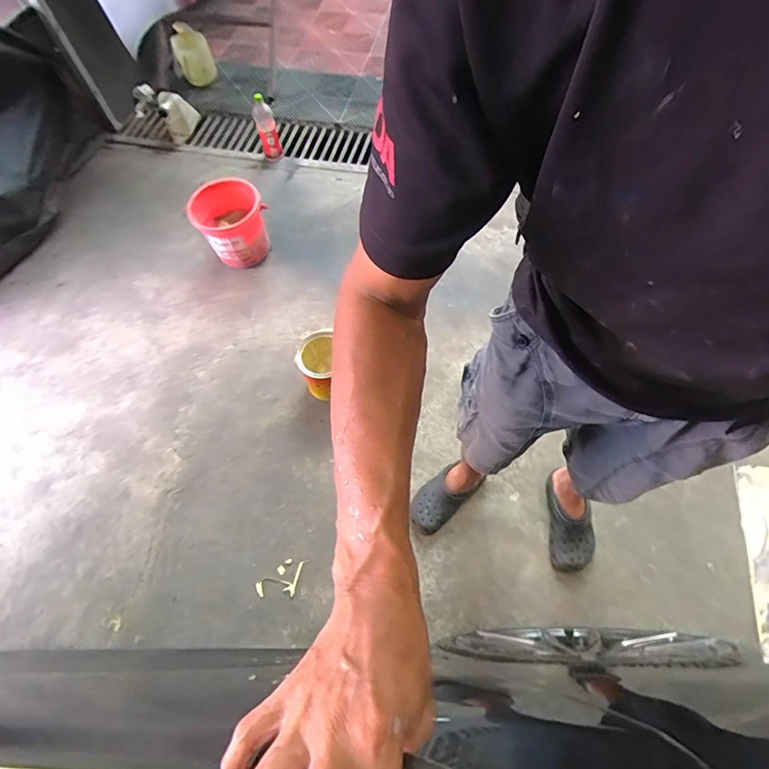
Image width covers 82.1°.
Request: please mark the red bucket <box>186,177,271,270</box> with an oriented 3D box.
[{"bbox_3d":[-0.543,-0.580,1.626,0.247,0.258,0.236,-2,64,4],"label":"red bucket"}]

